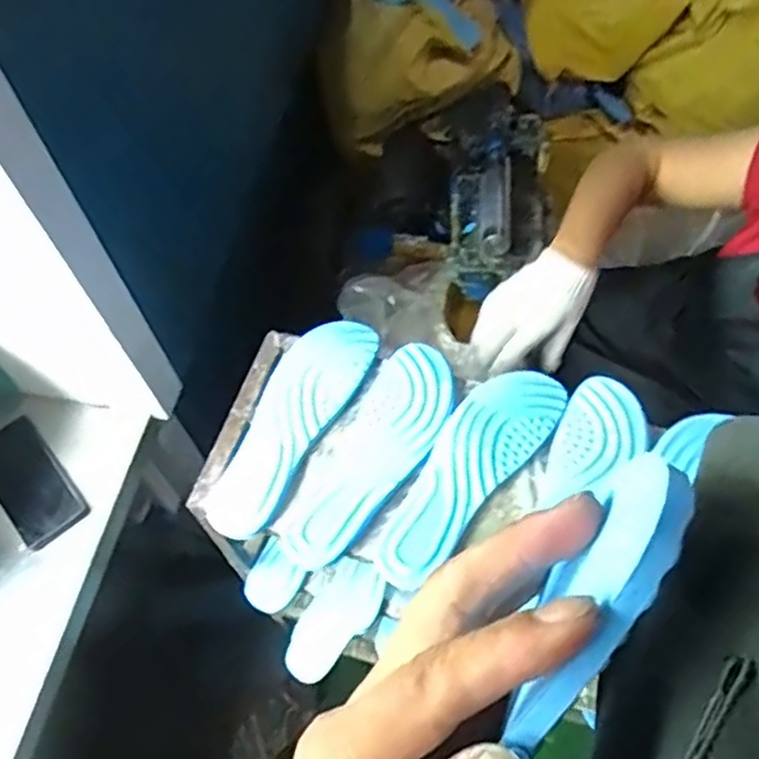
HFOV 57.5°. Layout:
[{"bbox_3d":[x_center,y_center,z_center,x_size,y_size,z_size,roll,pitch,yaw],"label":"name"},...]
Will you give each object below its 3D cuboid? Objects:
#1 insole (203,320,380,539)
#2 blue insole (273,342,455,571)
[{"bbox_3d":[-0.085,0.038,0.661,0.080,0.022,0.235,22,63,15],"label":"insole"},{"bbox_3d":[-0.007,0.064,0.646,0.081,0.016,0.239,31,66,19],"label":"blue insole"}]

